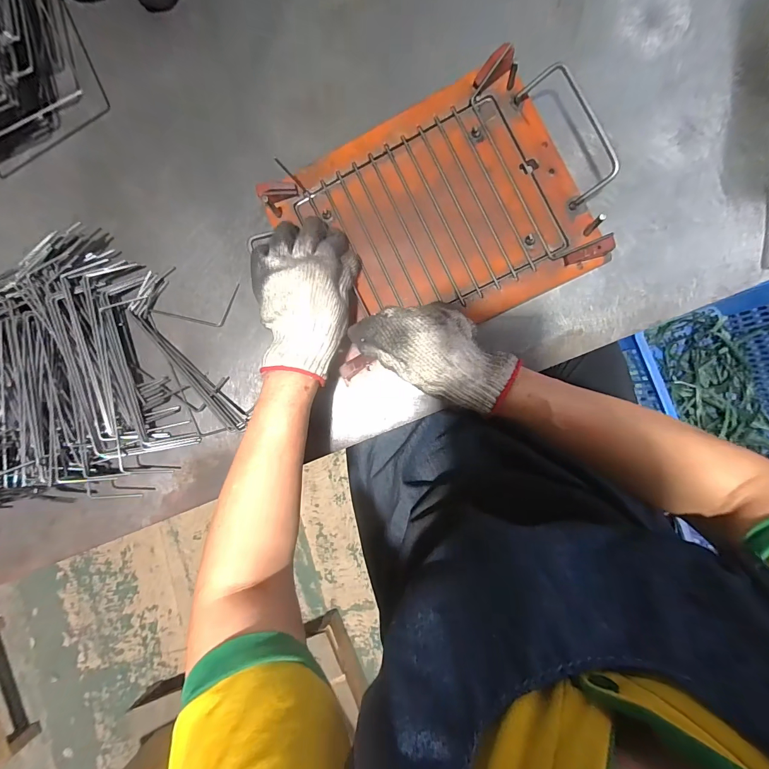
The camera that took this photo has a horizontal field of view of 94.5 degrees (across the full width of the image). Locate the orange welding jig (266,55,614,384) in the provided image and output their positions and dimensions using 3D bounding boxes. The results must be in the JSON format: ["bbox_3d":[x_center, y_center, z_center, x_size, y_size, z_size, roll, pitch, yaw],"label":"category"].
[{"bbox_3d":[0.049,-0.178,0.381,0.290,0.028,0.242,-26,87,4],"label":"orange welding jig"}]

